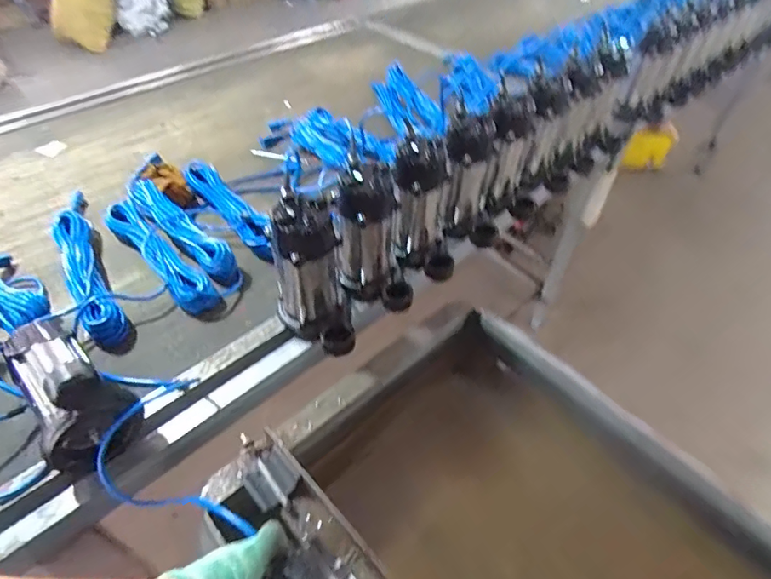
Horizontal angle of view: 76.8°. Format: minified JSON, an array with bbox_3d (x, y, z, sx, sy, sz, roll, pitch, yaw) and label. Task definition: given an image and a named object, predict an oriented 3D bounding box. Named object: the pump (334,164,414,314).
[{"bbox_3d":[-0.020,-0.077,0.832,0.121,0.242,0.120,-7,47,-8],"label":"pump"}]

